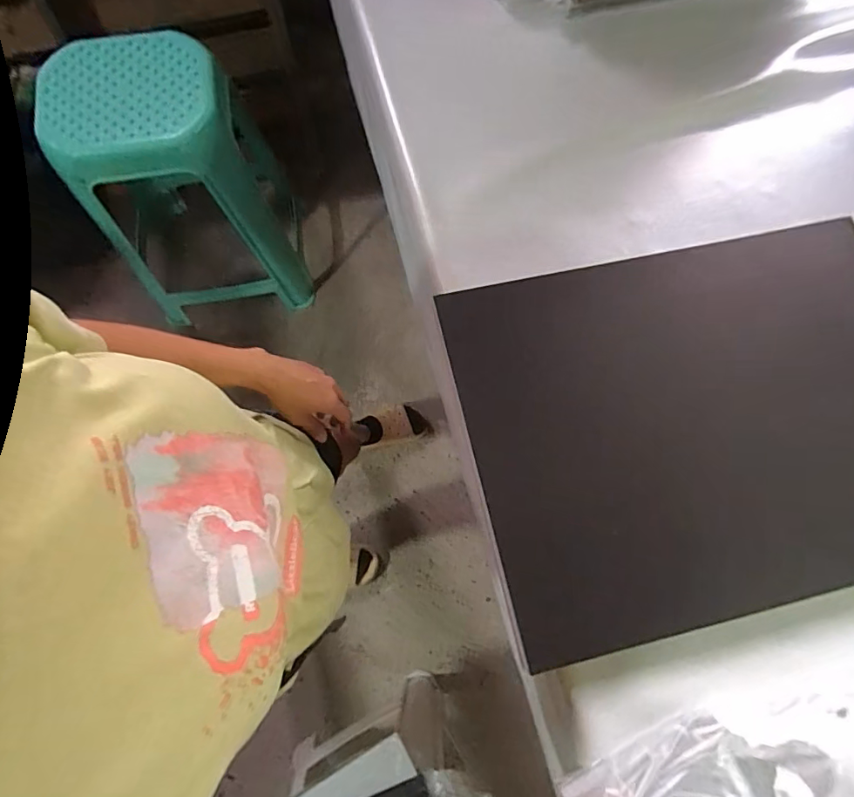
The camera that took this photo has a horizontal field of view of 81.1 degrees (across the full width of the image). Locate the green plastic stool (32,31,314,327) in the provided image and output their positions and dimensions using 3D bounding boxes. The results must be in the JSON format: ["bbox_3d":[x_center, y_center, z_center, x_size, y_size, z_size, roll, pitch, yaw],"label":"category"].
[{"bbox_3d":[-0.521,-0.471,1.156,0.365,0.569,0.338,-13,76,-4],"label":"green plastic stool"}]

